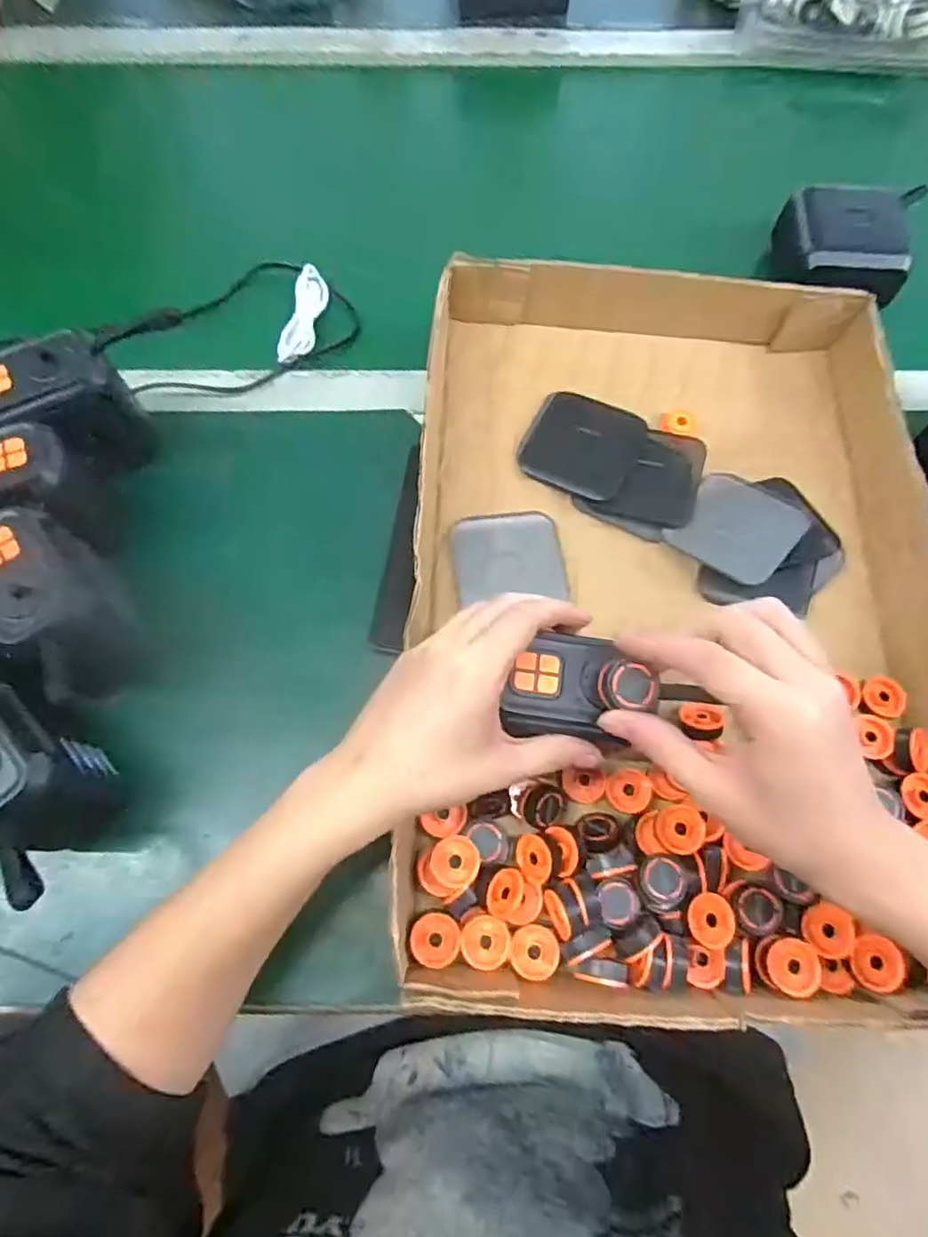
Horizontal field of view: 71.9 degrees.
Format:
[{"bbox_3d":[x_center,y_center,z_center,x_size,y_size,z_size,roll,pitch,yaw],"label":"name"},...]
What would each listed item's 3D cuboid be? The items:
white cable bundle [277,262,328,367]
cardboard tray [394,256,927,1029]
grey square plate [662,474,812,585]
[{"bbox_3d":[-0.130,-0.245,0.515,0.022,0.015,0.092,8,70,3],"label":"white cable bundle"},{"bbox_3d":[0.127,-0.016,0.405,0.320,0.057,0.465,4,70,2],"label":"cardboard tray"},{"bbox_3d":[0.181,-0.060,0.424,0.071,0.004,0.061,37,90,23],"label":"grey square plate"}]

